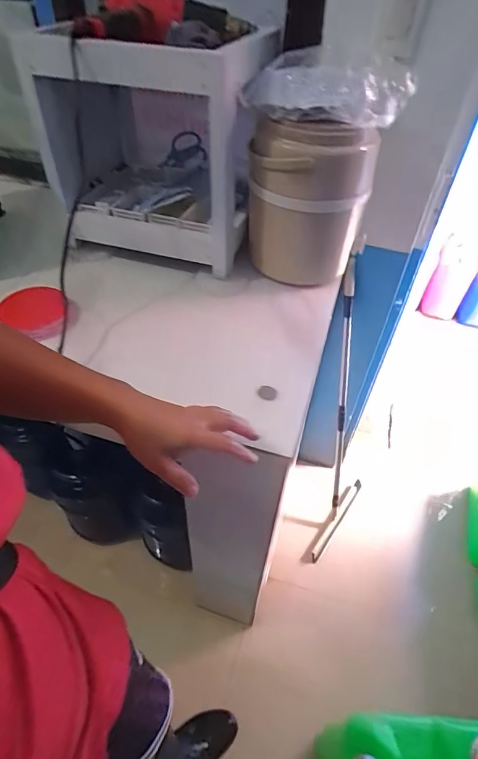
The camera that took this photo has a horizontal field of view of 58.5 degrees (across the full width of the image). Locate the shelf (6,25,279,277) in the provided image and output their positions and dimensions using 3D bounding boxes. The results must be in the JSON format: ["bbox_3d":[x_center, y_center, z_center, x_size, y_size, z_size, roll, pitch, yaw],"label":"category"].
[{"bbox_3d":[-0.139,-0.479,0.840,0.363,0.325,0.357,15,49,11],"label":"shelf"}]

